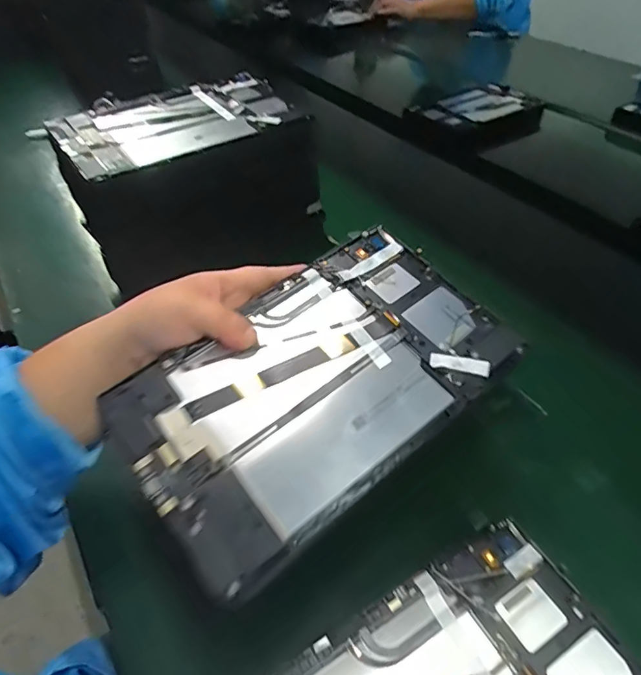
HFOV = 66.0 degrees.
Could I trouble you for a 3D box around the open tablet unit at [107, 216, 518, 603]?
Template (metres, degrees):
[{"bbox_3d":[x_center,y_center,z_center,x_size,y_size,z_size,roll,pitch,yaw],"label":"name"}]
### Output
[{"bbox_3d":[0.000,0.024,0.311,0.235,0.007,0.144,-35,60,-21],"label":"open tablet unit"}]

